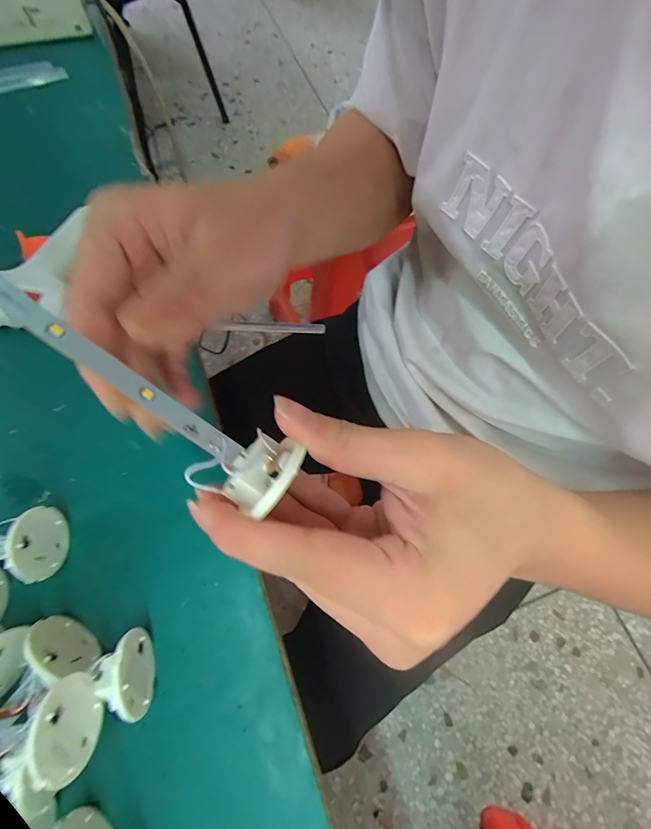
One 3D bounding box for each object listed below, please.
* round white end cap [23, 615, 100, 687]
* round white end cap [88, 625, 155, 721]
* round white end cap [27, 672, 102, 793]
[{"bbox_3d":[-0.135,0.118,0.192,0.034,0.035,0.010,39,73,12],"label":"round white end cap"},{"bbox_3d":[-0.100,0.131,0.190,0.019,0.036,0.037,-16,70,-7],"label":"round white end cap"},{"bbox_3d":[-0.112,0.136,0.165,0.010,0.032,0.038,-6,69,-4],"label":"round white end cap"}]

